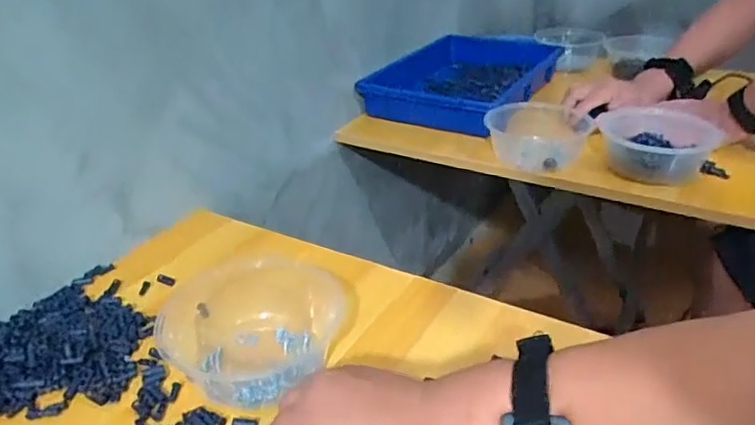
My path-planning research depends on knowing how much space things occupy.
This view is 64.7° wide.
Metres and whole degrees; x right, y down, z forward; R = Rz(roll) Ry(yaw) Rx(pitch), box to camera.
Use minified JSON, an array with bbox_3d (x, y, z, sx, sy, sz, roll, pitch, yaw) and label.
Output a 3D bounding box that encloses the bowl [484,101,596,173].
[{"bbox_3d":[0.223,-0.110,0.844,0.127,0.065,0.149,14,32,27],"label":"bowl"}]

